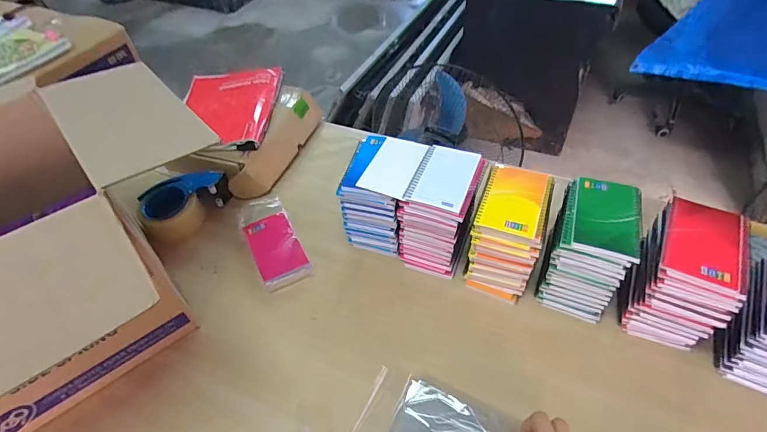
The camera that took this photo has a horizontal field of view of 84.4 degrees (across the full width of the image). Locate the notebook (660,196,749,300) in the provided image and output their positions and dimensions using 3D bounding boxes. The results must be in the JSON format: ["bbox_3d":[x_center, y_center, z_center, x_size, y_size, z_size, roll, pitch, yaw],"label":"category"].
[{"bbox_3d":[0.419,0.032,0.547,0.090,0.011,0.137,21,53,22],"label":"notebook"}]

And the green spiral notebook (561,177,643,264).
[{"bbox_3d":[0.311,-0.005,0.596,0.093,0.014,0.140,16,51,18],"label":"green spiral notebook"}]

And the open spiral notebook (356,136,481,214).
[{"bbox_3d":[0.058,-0.073,0.681,0.167,0.013,0.135,15,50,17],"label":"open spiral notebook"}]

